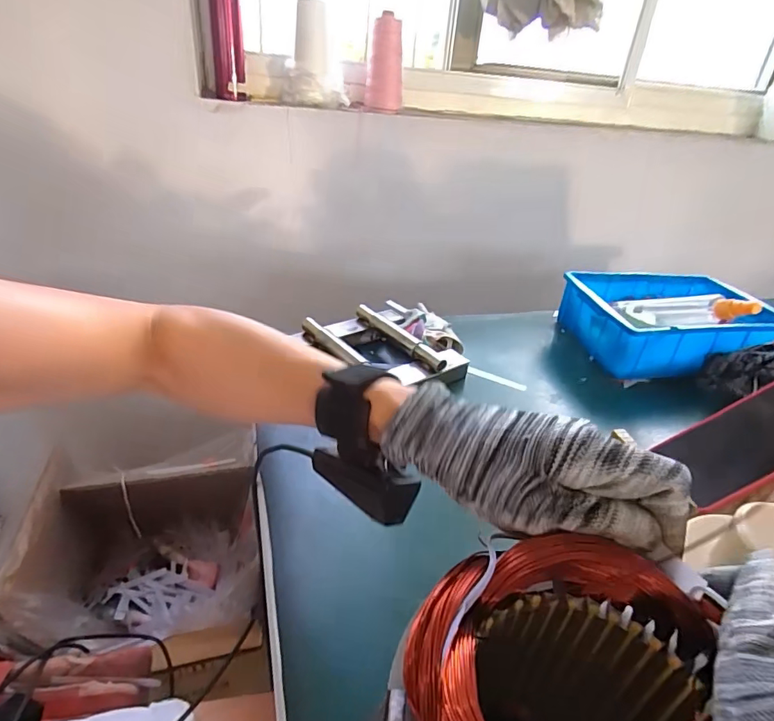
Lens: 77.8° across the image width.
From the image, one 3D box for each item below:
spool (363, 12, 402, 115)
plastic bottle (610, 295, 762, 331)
[{"bbox_3d":[-0.004,-0.558,0.921,0.074,0.164,0.064,5,31,-1],"label":"spool"},{"bbox_3d":[0.389,-0.065,0.638,0.043,0.044,0.186,-15,10,-30],"label":"plastic bottle"}]

